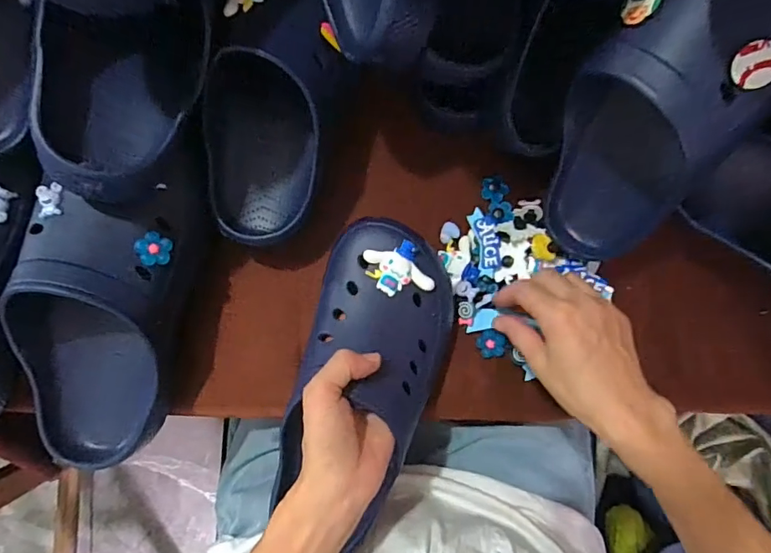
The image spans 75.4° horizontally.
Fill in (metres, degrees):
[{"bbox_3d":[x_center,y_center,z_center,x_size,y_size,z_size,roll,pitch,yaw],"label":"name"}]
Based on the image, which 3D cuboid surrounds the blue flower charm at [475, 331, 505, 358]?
[{"bbox_3d":[0.091,0.058,0.433,0.022,0.006,0.022,-14,84,-2],"label":"blue flower charm"}]

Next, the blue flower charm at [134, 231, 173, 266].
[{"bbox_3d":[-0.169,-0.019,0.363,0.025,0.004,0.024,1,88,-40],"label":"blue flower charm"}]

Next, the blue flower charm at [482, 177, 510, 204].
[{"bbox_3d":[0.099,-0.079,0.456,0.023,0.006,0.021,0,83,0],"label":"blue flower charm"}]

